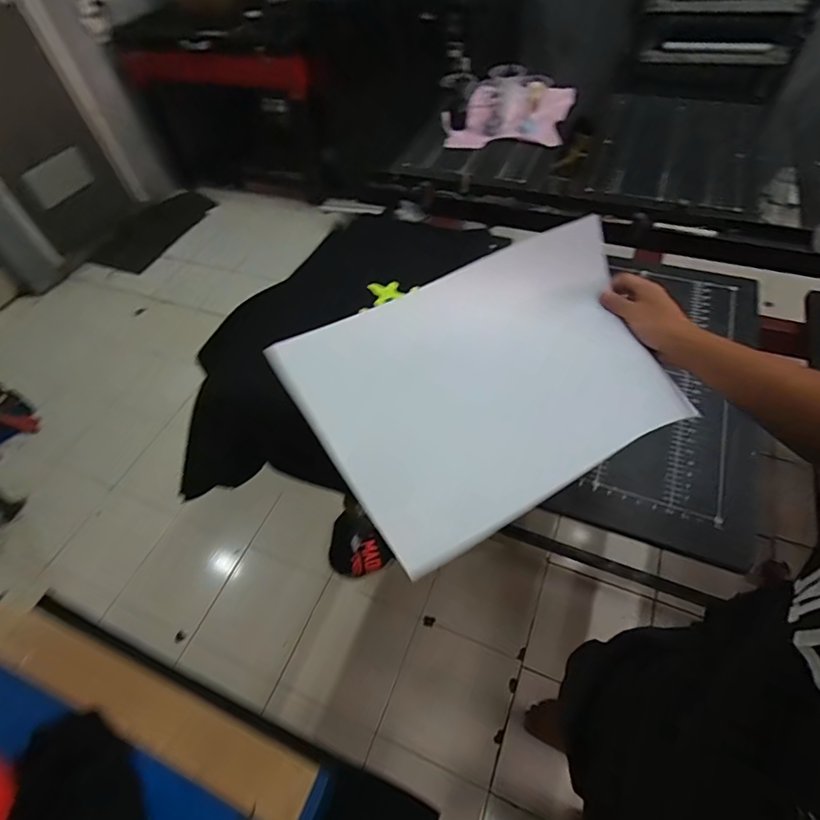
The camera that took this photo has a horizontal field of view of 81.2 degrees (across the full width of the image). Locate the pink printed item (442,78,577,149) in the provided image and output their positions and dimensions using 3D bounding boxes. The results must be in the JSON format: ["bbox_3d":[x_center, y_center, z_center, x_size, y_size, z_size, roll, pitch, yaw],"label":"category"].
[{"bbox_3d":[0.301,-0.858,1.362,0.399,0.104,0.249,-4,54,3],"label":"pink printed item"}]

